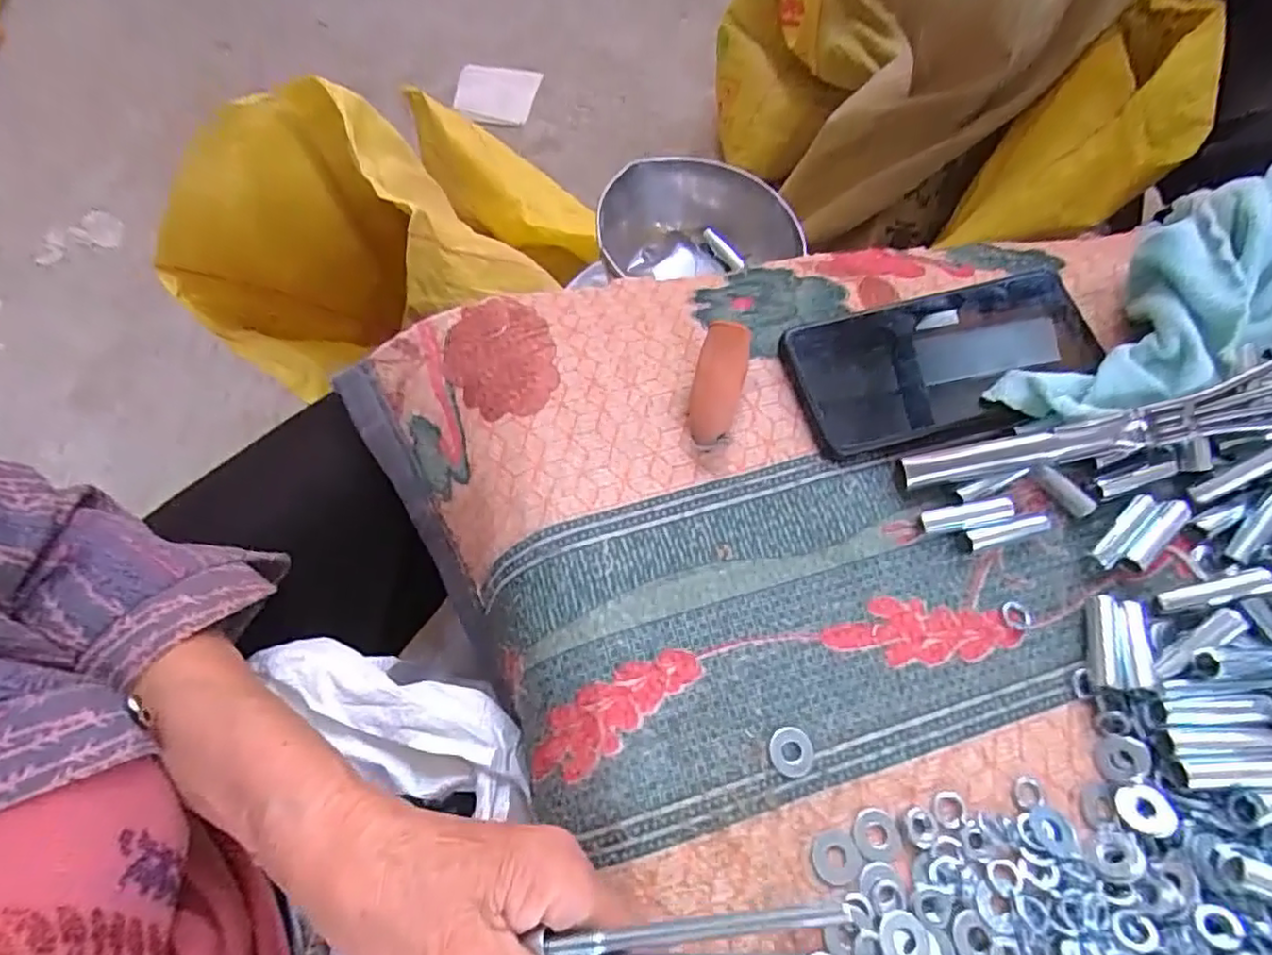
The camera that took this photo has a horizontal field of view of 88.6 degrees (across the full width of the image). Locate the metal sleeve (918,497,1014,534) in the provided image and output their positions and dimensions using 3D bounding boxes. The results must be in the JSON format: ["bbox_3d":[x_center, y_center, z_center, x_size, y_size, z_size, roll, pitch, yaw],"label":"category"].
[{"bbox_3d":[0.155,0.018,0.306,0.041,0.011,0.010,-5,64,-3],"label":"metal sleeve"}]

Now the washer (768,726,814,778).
[{"bbox_3d":[0.064,0.113,0.269,0.018,0.004,0.019,0,64,-1],"label":"washer"}]

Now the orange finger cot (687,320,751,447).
[{"bbox_3d":[0.041,-0.047,0.326,0.024,0.024,0.065,13,65,5],"label":"orange finger cot"}]

